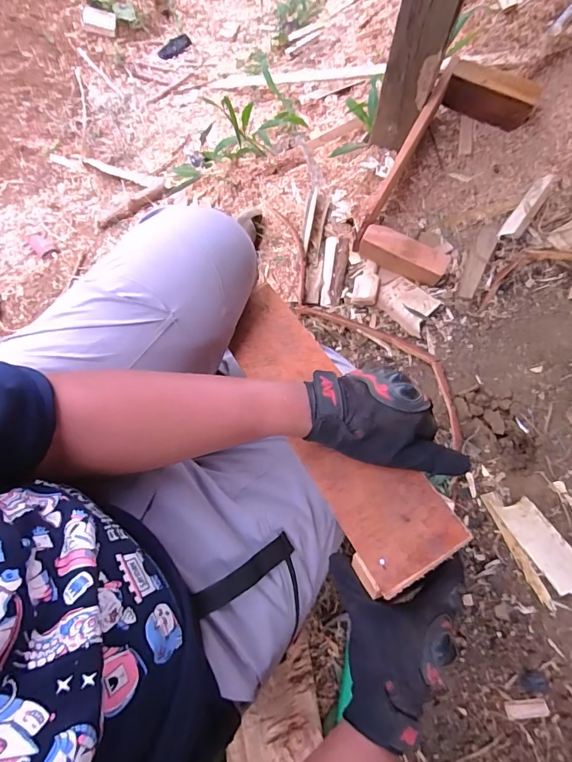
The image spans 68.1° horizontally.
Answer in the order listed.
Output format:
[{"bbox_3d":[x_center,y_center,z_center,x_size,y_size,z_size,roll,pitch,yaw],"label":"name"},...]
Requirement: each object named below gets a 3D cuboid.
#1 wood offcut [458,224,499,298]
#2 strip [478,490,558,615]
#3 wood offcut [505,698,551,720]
[{"bbox_3d":[0.384,-0.241,0.845,0.041,0.008,0.170,18,79,34],"label":"wood offcut"},{"bbox_3d":[0.341,0.246,0.625,0.023,0.007,0.168,-17,58,-5],"label":"strip"},{"bbox_3d":[0.299,0.409,0.526,0.049,0.007,0.019,-15,77,10],"label":"wood offcut"}]

